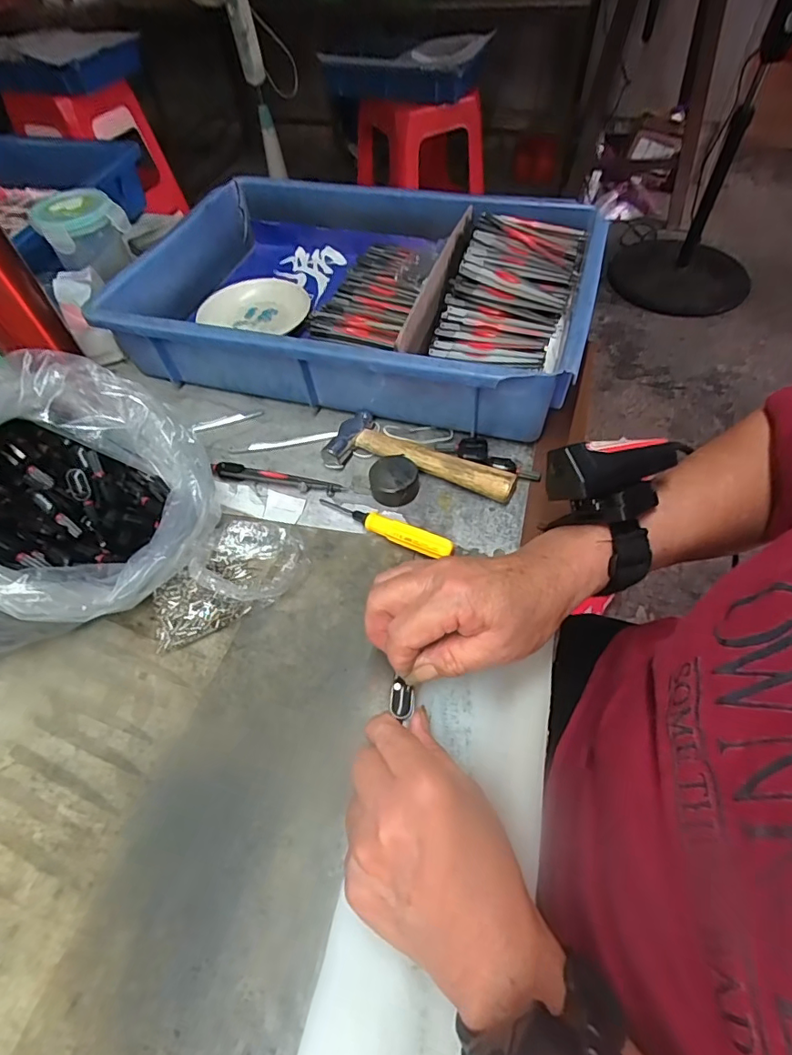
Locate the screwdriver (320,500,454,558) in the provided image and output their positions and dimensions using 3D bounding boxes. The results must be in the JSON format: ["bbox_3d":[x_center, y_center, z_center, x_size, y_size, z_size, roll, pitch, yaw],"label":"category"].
[{"bbox_3d":[-0.011,-0.001,0.386,0.114,0.018,0.015,22,57,20],"label":"screwdriver"}]

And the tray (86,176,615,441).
[{"bbox_3d":[-0.034,-0.234,0.515,0.427,0.086,0.293,14,57,12],"label":"tray"}]

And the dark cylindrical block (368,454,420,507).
[{"bbox_3d":[-0.002,-0.038,0.411,0.038,0.020,0.045,-5,52,1],"label":"dark cylindrical block"}]

